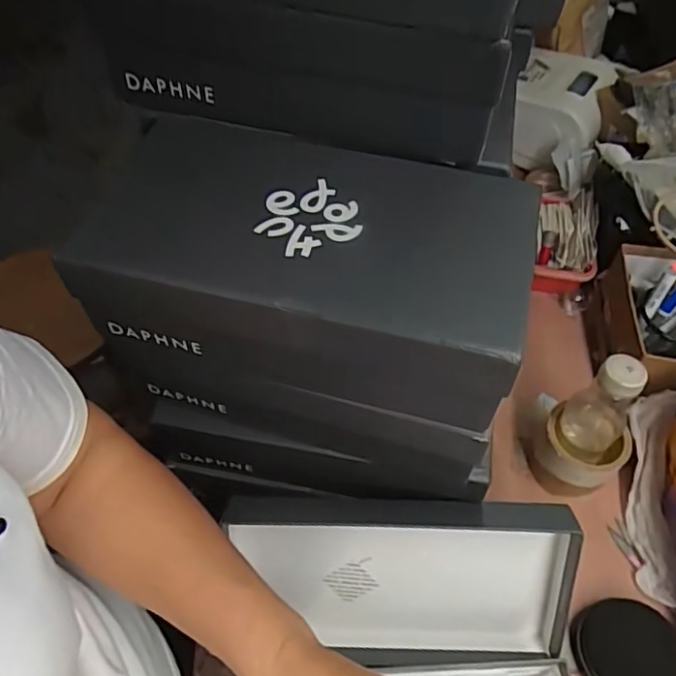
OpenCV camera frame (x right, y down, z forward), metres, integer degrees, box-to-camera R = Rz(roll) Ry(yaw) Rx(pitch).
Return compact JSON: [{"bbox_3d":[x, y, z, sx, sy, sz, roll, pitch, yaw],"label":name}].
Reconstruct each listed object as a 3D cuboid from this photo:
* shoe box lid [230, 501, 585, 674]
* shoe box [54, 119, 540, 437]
[{"bbox_3d":[0.057,0.223,0.537,0.299,0.177,0.043,2,24,0],"label":"shoe box lid"},{"bbox_3d":[-0.024,-0.054,0.430,0.291,0.105,0.161,10,54,8],"label":"shoe box"}]

